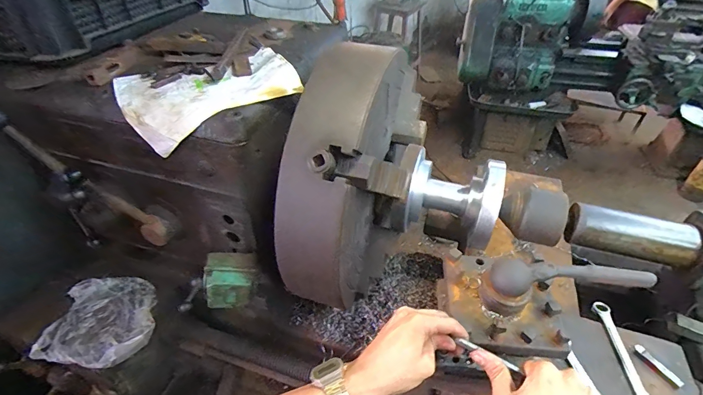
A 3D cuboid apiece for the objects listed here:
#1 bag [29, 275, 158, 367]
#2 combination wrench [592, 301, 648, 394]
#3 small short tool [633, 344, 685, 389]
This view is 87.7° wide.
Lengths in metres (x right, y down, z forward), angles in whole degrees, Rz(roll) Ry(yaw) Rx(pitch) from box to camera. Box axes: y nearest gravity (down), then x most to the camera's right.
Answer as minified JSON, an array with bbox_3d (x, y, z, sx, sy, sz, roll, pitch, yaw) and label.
[{"bbox_3d":[-0.535,0.262,0.804,0.221,0.036,0.204,-1,41,0],"label":"bag"},{"bbox_3d":[0.379,0.219,0.508,0.031,0.005,0.168,3,41,5],"label":"combination wrench"},{"bbox_3d":[0.411,0.227,0.493,0.013,0.011,0.060,-19,44,-19],"label":"small short tool"}]

